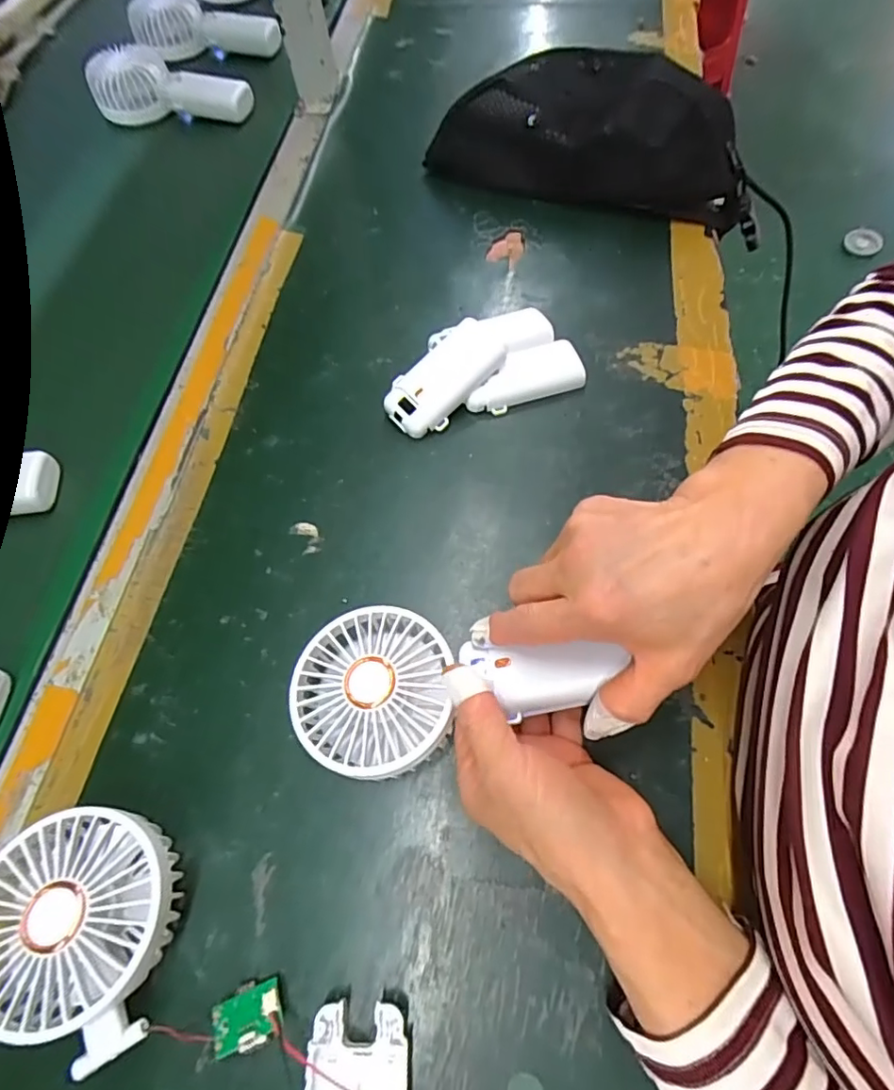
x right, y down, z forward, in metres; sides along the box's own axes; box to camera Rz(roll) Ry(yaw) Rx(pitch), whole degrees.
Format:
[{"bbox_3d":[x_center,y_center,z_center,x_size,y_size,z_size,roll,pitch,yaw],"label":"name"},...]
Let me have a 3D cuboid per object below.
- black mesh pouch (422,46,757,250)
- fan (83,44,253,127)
[{"bbox_3d":[0.140,-0.378,0.492,0.289,0.081,0.111,18,66,11],"label":"black mesh pouch"},{"bbox_3d":[-0.313,-0.512,0.622,0.178,0.066,0.042,7,65,6],"label":"fan"}]

